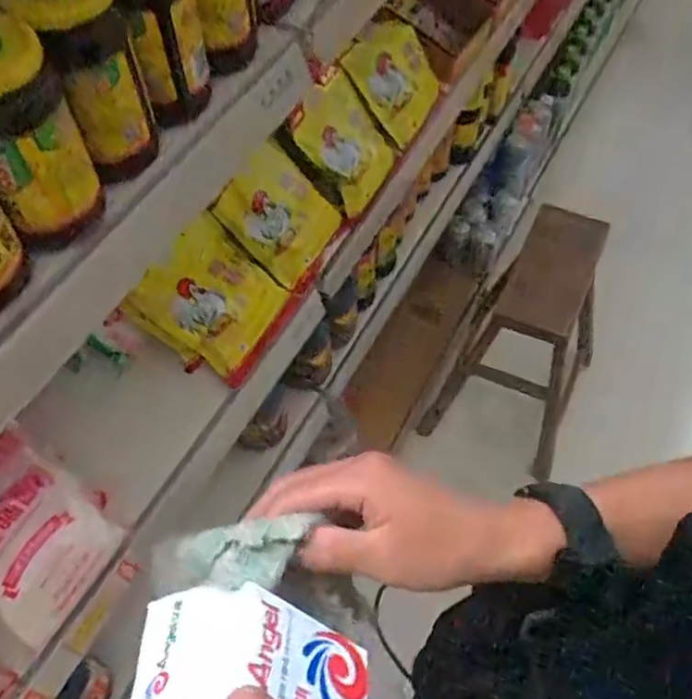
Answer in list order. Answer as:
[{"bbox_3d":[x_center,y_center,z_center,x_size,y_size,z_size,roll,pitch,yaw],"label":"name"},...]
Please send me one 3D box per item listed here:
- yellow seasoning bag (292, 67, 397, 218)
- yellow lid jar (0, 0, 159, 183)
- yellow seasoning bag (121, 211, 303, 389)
[{"bbox_3d":[0.001,-0.282,0.902,0.044,0.151,0.140,-14,42,44],"label":"yellow seasoning bag"},{"bbox_3d":[-0.157,-0.171,0.426,0.057,0.112,0.060,0,58,1],"label":"yellow lid jar"},{"bbox_3d":[-0.147,-0.060,0.804,0.165,0.039,0.142,44,57,-23],"label":"yellow seasoning bag"}]

